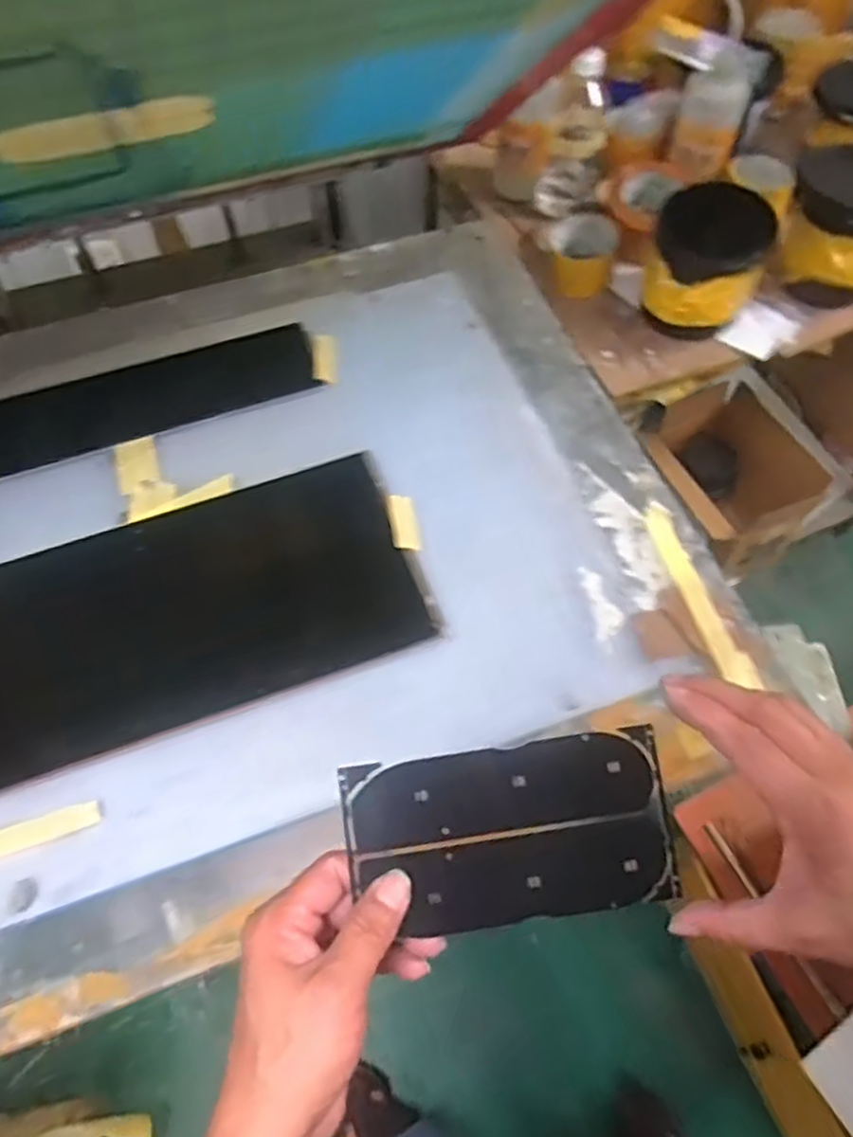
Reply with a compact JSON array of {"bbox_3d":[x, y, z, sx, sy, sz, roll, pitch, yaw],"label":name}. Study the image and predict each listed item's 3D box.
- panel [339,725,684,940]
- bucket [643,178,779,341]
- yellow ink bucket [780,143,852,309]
[{"bbox_3d":[0.043,0.134,0.369,0.161,0.006,0.085,-7,80,-6],"label":"panel"},{"bbox_3d":[0.292,-0.318,0.781,0.105,0.133,0.108,0,60,0],"label":"bucket"},{"bbox_3d":[0.463,-0.379,0.814,0.140,0.117,0.133,22,63,13],"label":"yellow ink bucket"}]

